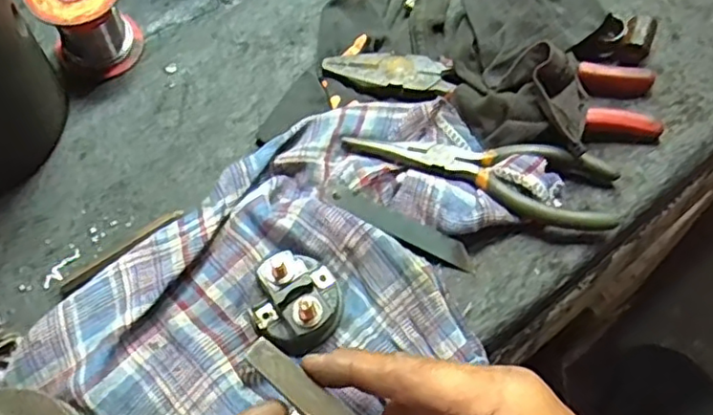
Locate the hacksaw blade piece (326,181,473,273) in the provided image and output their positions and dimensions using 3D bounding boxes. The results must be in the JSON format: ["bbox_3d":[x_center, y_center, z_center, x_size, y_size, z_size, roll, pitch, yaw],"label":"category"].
[{"bbox_3d":[0.024,0.010,0.346,0.086,0.004,0.014,28,70,5],"label":"hacksaw blade piece"}]

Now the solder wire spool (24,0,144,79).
[{"bbox_3d":[-0.159,-0.112,0.379,0.050,0.057,0.045,-29,66,-16],"label":"solder wire spool"}]

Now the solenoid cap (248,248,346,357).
[{"bbox_3d":[-0.030,0.045,0.316,0.046,0.027,0.041,-34,67,-18],"label":"solenoid cap"}]

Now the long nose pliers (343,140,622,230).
[{"bbox_3d":[0.069,-0.019,0.356,0.150,0.010,0.046,9,62,4],"label":"long nose pliers"}]

